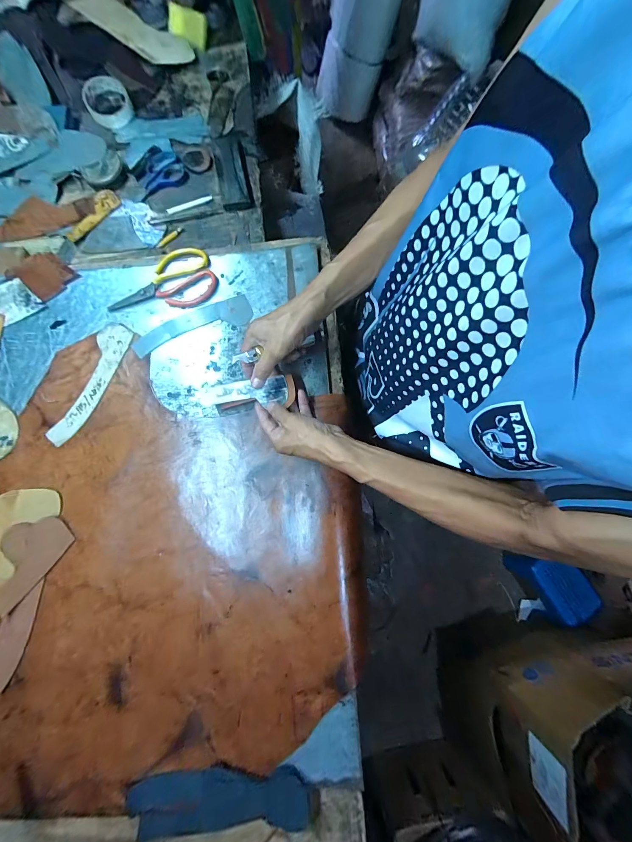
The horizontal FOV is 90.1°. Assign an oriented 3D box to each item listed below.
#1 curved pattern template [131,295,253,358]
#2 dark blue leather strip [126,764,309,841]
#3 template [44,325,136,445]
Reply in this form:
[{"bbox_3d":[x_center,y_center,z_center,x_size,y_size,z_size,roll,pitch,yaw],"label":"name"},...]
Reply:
[{"bbox_3d":[-0.203,-0.158,0.519,0.196,0.006,0.050,-18,79,-3],"label":"curved pattern template"},{"bbox_3d":[-0.121,0.469,0.387,0.217,0.015,0.066,-4,78,0],"label":"dark blue leather strip"},{"bbox_3d":[-0.356,-0.060,0.504,0.055,0.005,0.208,19,80,4],"label":"template"}]

